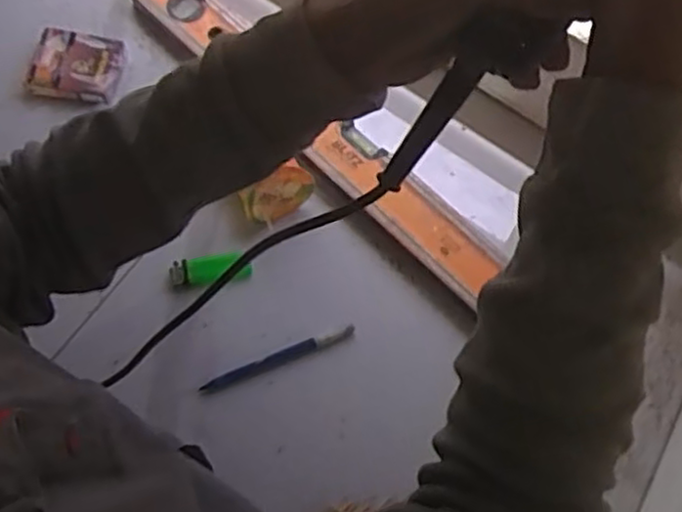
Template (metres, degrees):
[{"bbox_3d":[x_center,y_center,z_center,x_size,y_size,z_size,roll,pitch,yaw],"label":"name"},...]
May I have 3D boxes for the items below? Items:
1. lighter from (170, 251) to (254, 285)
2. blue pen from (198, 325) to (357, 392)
[{"bbox_3d":[-0.124,0.014,0.683,0.077,0.012,0.028,-9,73,-3],"label":"lighter"},{"bbox_3d":[-0.058,0.095,0.657,0.147,0.008,0.011,-20,74,-6],"label":"blue pen"}]

